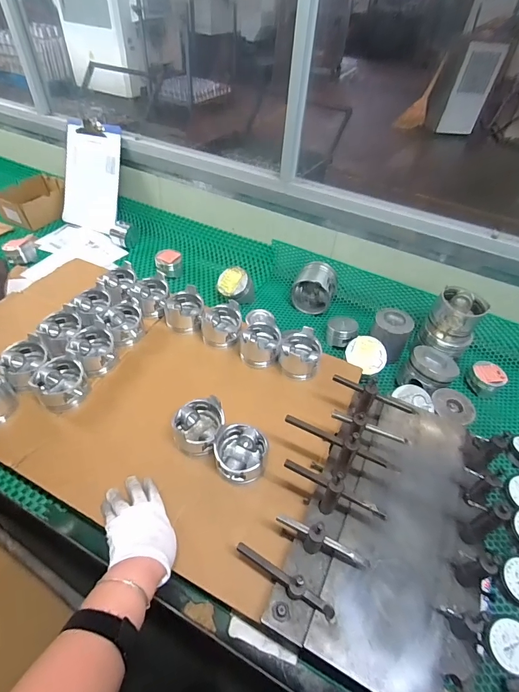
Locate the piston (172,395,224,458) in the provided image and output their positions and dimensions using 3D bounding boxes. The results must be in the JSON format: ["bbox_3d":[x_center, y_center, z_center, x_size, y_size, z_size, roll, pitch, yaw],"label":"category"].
[{"bbox_3d":[-0.106,0.141,0.625,0.085,0.075,0.088,3,47,-3],"label":"piston"}]

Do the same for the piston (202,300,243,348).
[{"bbox_3d":[-0.085,-0.046,0.809,0.087,0.078,0.083,2,47,-4],"label":"piston"}]

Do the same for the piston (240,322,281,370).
[{"bbox_3d":[0.001,-0.003,0.787,0.083,0.057,0.084,3,47,-3],"label":"piston"}]

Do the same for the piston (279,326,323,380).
[{"bbox_3d":[0.087,0.011,0.758,0.085,0.078,0.088,3,47,-3],"label":"piston"}]

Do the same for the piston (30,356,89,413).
[{"bbox_3d":[-0.371,0.073,0.676,0.091,0.067,0.088,37,54,26],"label":"piston"}]

